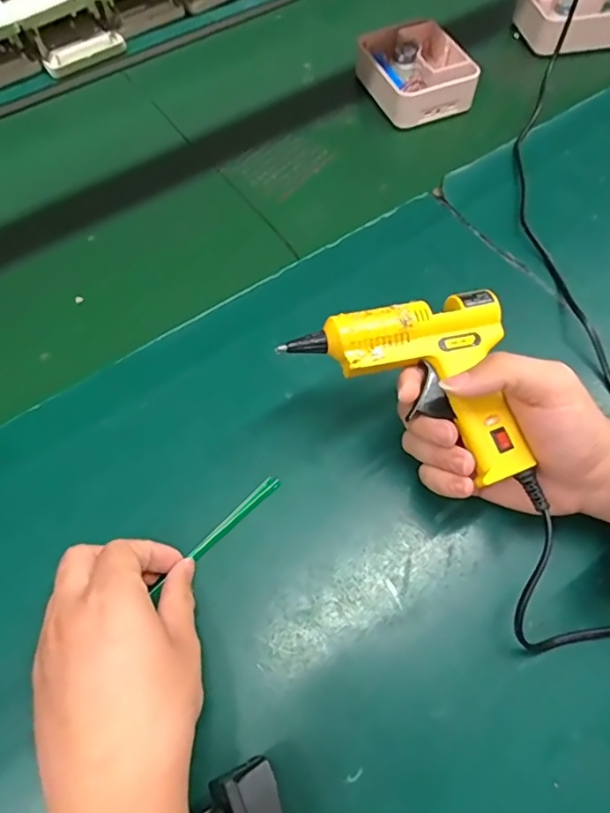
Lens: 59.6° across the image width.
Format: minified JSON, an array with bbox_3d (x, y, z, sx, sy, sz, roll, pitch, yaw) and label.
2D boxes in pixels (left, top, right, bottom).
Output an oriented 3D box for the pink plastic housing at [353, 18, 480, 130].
[{"bbox_3d":[0.125,-0.378,0.605,0.099,0.043,0.124,-20,63,-9],"label":"pink plastic housing"}]

